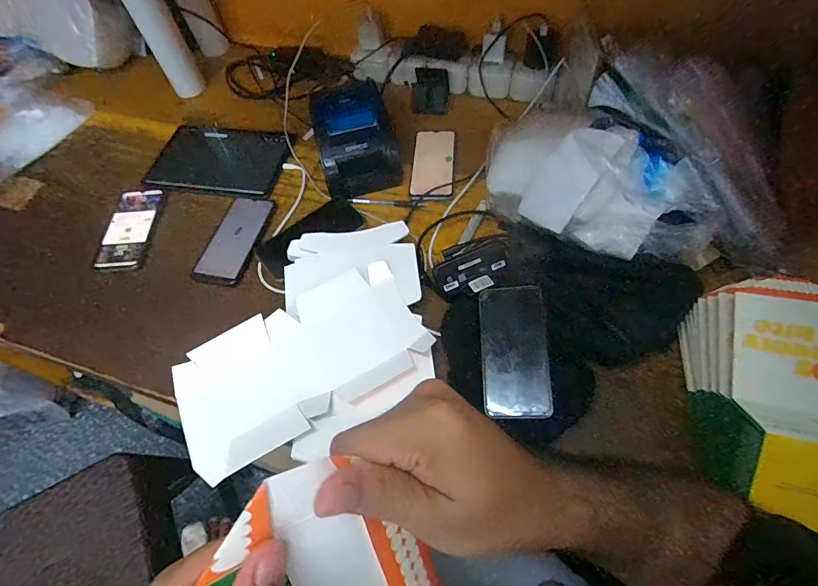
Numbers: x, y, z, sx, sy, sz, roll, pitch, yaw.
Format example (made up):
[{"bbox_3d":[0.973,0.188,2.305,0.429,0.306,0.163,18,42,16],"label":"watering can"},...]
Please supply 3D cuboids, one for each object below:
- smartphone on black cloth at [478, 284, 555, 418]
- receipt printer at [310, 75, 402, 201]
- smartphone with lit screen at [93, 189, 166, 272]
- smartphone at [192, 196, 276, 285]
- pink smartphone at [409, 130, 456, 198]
[{"bbox_3d":[0.127,0.068,0.510,0.078,0.014,0.158,-6,70,17],"label":"smartphone on black cloth"},{"bbox_3d":[-0.088,-0.249,0.699,0.126,0.103,0.142,-15,59,-4],"label":"receipt printer"},{"bbox_3d":[-0.459,-0.108,0.697,0.080,0.007,0.167,-7,58,0],"label":"smartphone with lit screen"},{"bbox_3d":[-0.280,-0.090,0.673,0.080,0.007,0.168,8,60,10],"label":"smartphone"},{"bbox_3d":[0.042,-0.220,0.724,0.073,0.015,0.141,0,68,9],"label":"pink smartphone"}]

